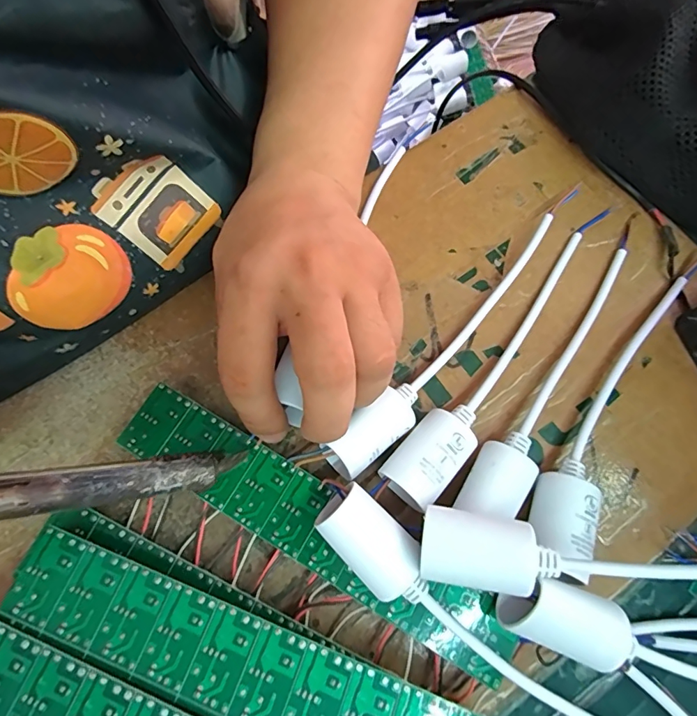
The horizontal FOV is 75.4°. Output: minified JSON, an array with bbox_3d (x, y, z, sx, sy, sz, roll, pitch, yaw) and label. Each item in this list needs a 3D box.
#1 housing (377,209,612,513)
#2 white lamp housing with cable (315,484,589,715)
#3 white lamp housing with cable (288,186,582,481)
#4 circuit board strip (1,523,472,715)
[{"bbox_3d":[0.089,-0.007,0.236,0.027,0.029,0.201,40,77,9],"label":"housing"},{"bbox_3d":[0.068,0.130,0.191,0.202,0.042,0.027,39,77,9],"label":"white lamp housing with cable"},{"bbox_3d":[0.058,-0.016,0.241,0.029,0.032,0.214,41,68,9],"label":"white lamp housing with cable"},{"bbox_3d":[-0.042,0.124,0.181,0.199,0.004,0.039,21,70,5],"label":"circuit board strip"}]

